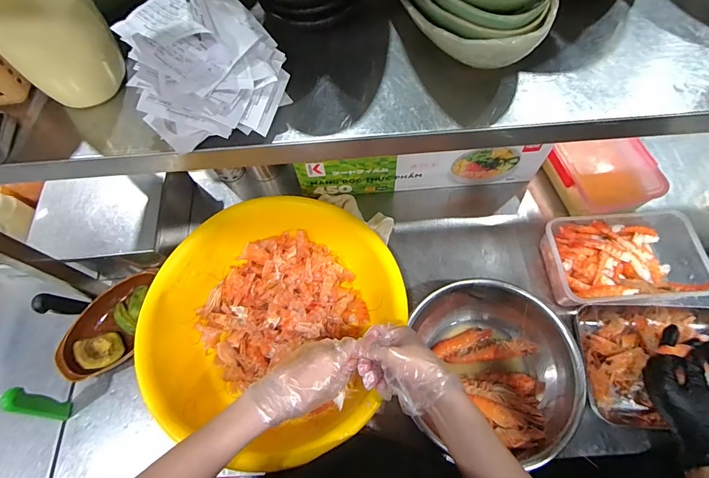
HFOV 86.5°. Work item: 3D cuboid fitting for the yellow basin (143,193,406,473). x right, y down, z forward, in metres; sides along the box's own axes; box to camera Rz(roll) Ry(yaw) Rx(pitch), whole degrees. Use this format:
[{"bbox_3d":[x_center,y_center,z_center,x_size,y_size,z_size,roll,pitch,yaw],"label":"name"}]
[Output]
[{"bbox_3d":[-0.135,0.146,0.659,0.408,0.128,0.388,-1,65,3],"label":"yellow basin"}]

